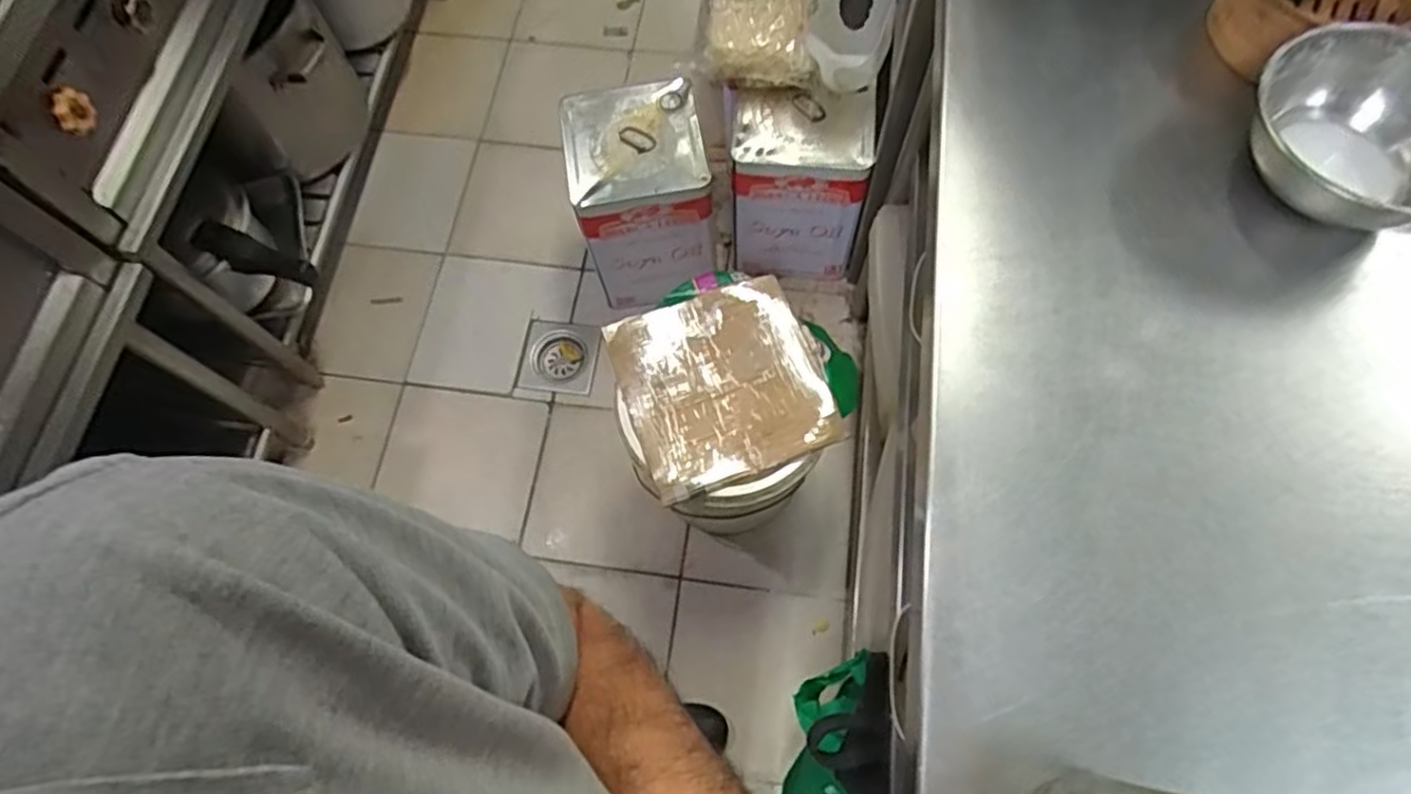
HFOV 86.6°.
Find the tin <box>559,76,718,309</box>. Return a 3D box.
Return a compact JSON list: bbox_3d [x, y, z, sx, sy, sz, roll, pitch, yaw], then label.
[{"bbox_3d":[-0.116,-0.363,1.400,0.236,0.320,0.253,-11,70,-2],"label":"tin"}]

